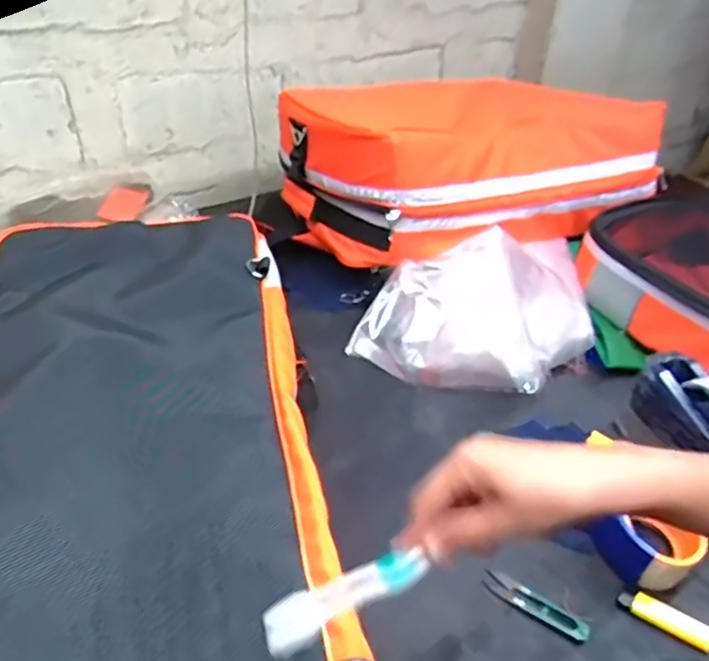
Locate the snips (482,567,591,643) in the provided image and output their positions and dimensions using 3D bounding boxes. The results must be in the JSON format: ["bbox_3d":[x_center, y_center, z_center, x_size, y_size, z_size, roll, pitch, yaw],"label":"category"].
[{"bbox_3d":[0.171,0.257,0.562,0.100,0.012,0.021,22,41,26],"label":"snips"}]

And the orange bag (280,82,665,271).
[{"bbox_3d":[0.217,-0.291,1.012,0.633,0.220,0.289,-17,40,-24],"label":"orange bag"}]

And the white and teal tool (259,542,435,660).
[{"bbox_3d":[-0.004,0.157,0.352,0.100,0.010,0.030,-21,45,-14],"label":"white and teal tool"}]

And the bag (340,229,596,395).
[{"bbox_3d":[0.167,-0.037,0.829,0.313,0.150,0.207,15,37,17],"label":"bag"}]

